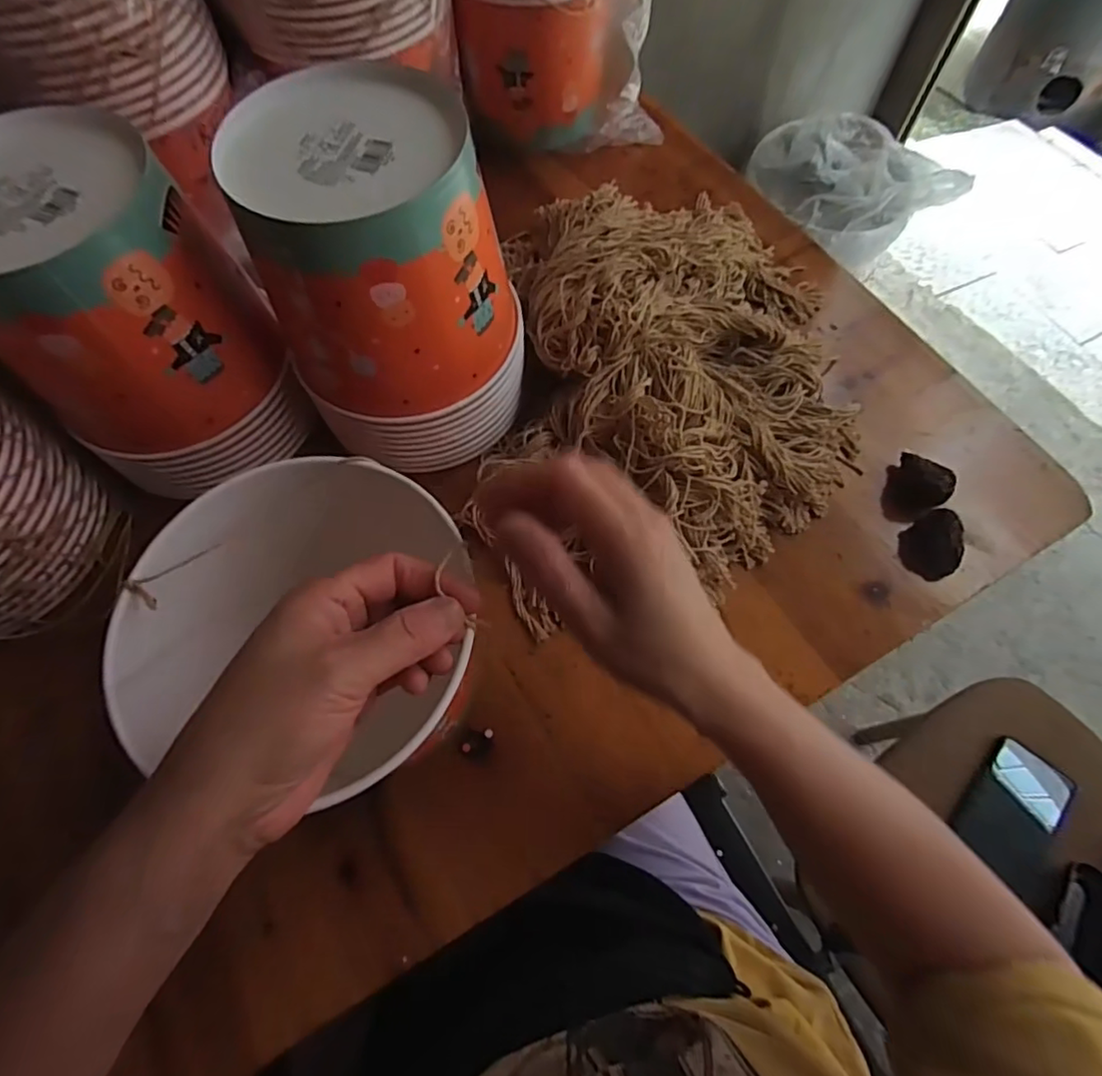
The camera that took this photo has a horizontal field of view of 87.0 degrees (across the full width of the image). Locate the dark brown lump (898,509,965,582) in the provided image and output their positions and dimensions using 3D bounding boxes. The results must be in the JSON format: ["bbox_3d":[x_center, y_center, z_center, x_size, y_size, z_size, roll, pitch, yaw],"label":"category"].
[{"bbox_3d":[0.266,0.005,0.403,0.035,0.029,0.040,-27,69,-11],"label":"dark brown lump"}]

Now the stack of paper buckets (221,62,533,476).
[{"bbox_3d":[-0.094,-0.153,0.374,0.141,0.185,0.135,-3,66,-1],"label":"stack of paper buckets"}]

